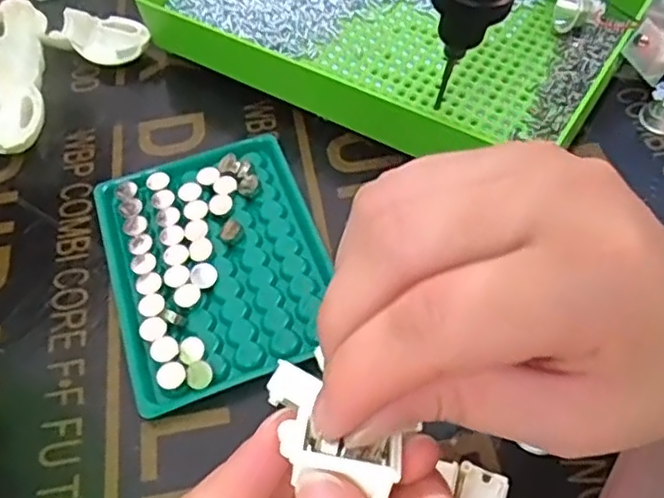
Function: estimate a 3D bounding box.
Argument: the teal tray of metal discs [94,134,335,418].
[{"bbox_3d":[-0.055,0.001,0.308,0.094,0.011,0.134,-18,56,-8],"label":"teal tray of metal discs"}]

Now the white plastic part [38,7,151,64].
[{"bbox_3d":[-0.137,-0.124,0.398,0.061,0.016,0.034,15,57,14],"label":"white plastic part"}]

